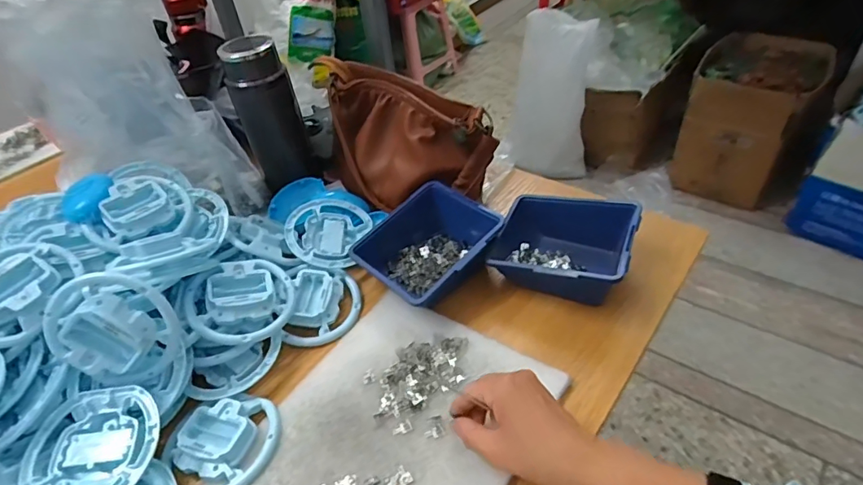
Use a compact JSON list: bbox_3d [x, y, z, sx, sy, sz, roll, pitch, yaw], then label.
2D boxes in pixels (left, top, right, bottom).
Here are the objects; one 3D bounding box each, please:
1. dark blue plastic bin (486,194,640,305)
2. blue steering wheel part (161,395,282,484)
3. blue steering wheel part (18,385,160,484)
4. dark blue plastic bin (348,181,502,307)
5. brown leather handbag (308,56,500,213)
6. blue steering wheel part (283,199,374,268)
[{"bbox_3d":[0.141,0.006,0.523,0.131,0.073,0.116,16,50,21],"label":"dark blue plastic bin"},{"bbox_3d":[-0.180,0.172,0.419,0.094,0.017,0.086,-25,48,-17],"label":"blue steering wheel part"},{"bbox_3d":[-0.273,0.173,0.398,0.101,0.038,0.100,-4,43,4],"label":"blue steering wheel part"},{"bbox_3d":[0.000,0.002,0.544,0.144,0.052,0.127,-37,53,-26],"label":"dark blue plastic bin"},{"bbox_3d":[-0.028,-0.127,0.607,0.215,0.152,0.110,6,47,13],"label":"brown leather handbag"},{"bbox_3d":[-0.123,-0.011,0.586,0.097,0.016,0.102,16,52,-3],"label":"blue steering wheel part"}]

